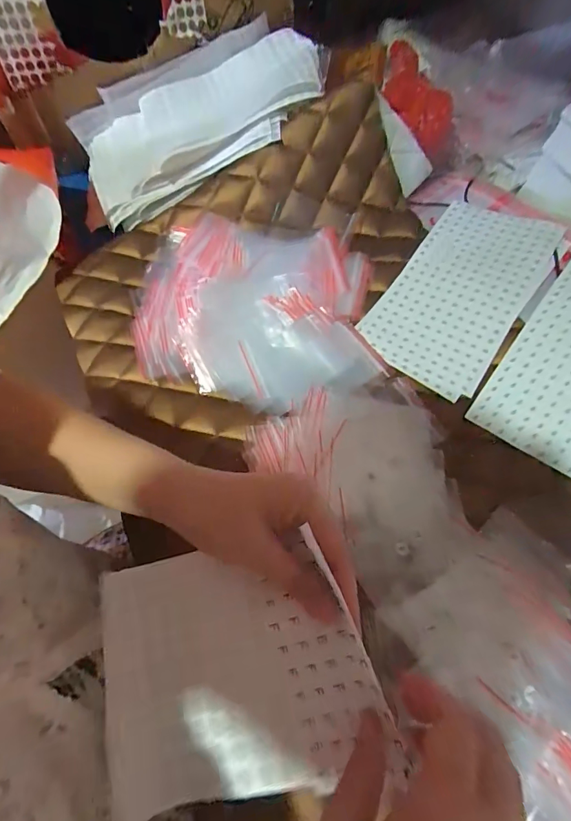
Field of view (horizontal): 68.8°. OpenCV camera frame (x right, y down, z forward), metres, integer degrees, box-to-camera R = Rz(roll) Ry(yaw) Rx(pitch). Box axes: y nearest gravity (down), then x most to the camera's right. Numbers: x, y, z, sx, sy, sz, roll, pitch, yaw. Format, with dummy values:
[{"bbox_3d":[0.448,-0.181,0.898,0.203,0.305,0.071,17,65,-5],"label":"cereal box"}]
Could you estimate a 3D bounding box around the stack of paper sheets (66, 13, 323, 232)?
[{"bbox_3d":[-0.117,-0.361,0.507,0.329,0.051,0.179,-26,70,10],"label":"stack of paper sheets"}]

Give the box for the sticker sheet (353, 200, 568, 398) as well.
[{"bbox_3d":[0.187,-0.134,0.440,0.125,0.013,0.244,31,69,22],"label":"sticker sheet"}]

